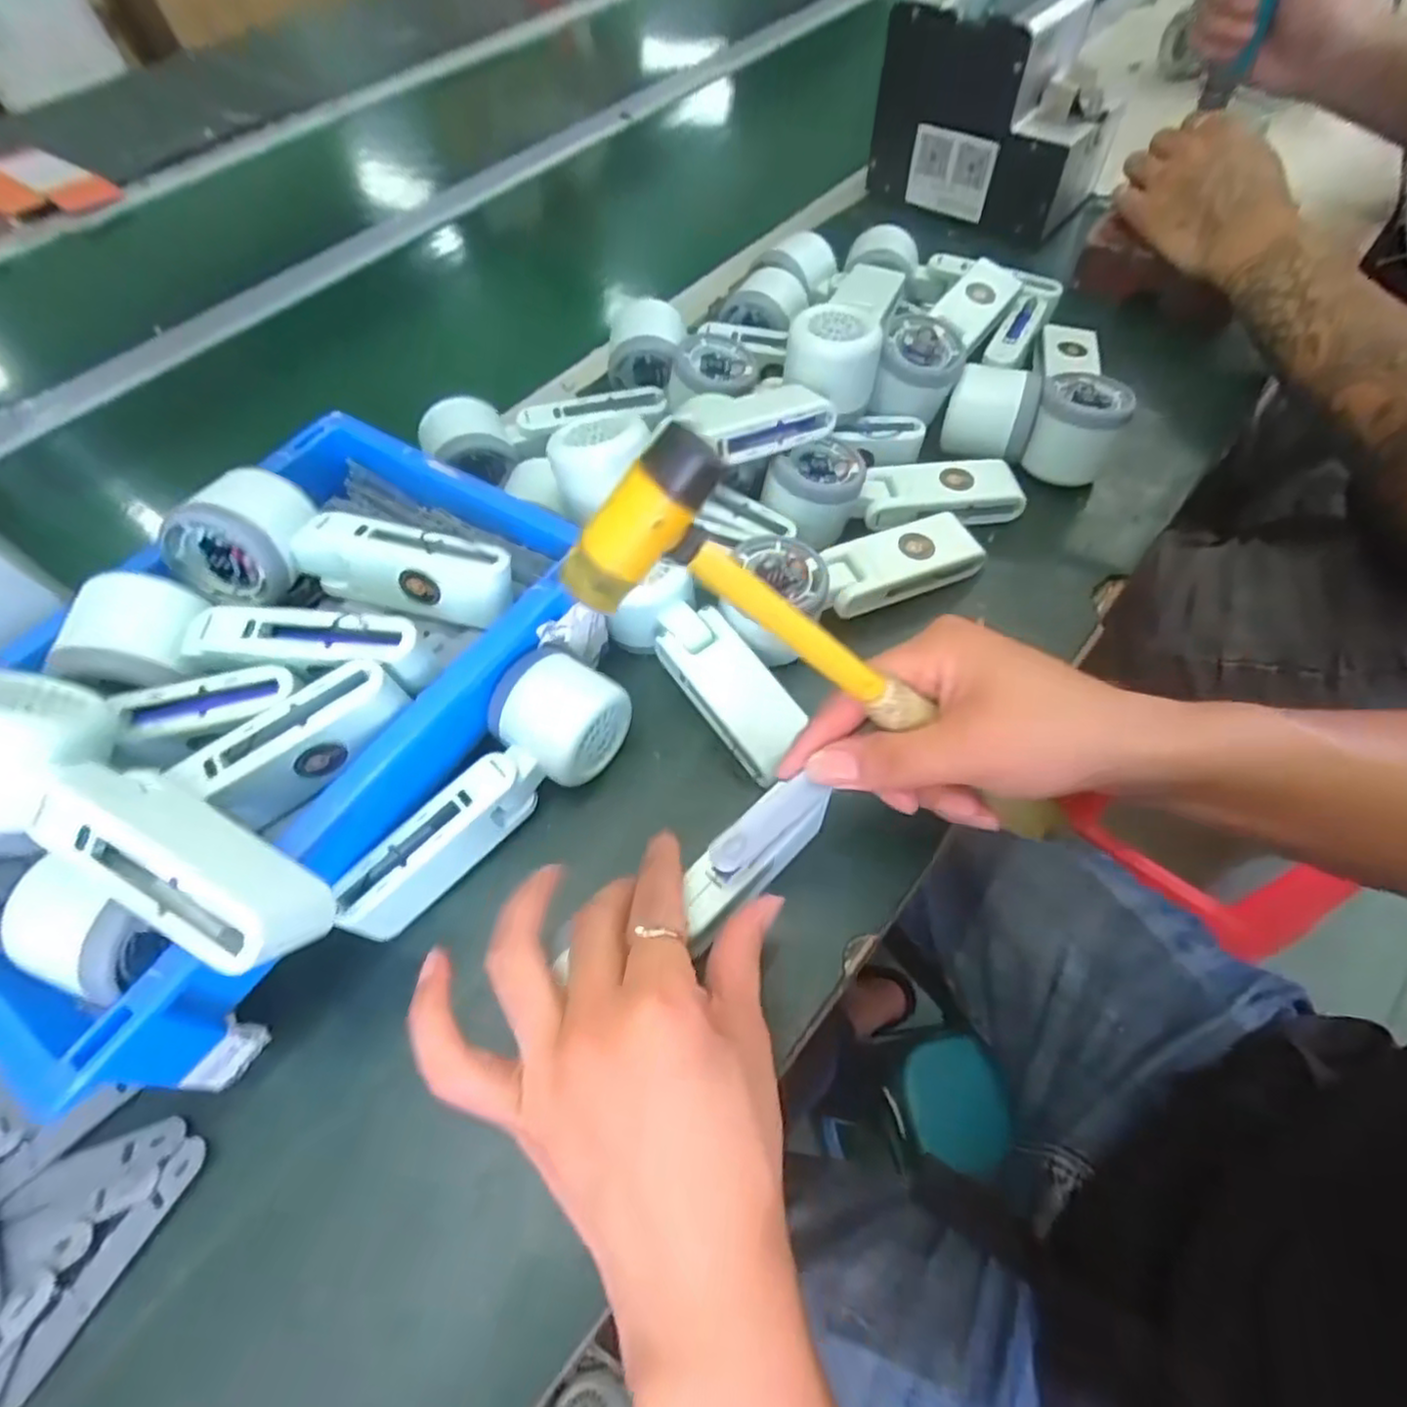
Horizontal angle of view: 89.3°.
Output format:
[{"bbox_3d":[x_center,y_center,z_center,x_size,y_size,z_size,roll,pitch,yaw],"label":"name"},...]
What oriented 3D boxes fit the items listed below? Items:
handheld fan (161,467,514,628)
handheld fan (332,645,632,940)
[{"bbox_3d":[-0.182,-0.084,0.368,0.167,0.059,0.058,5,59,6],"label":"handheld fan"},{"bbox_3d":[-0.109,0.048,0.358,0.059,0.057,0.165,34,66,22],"label":"handheld fan"}]

